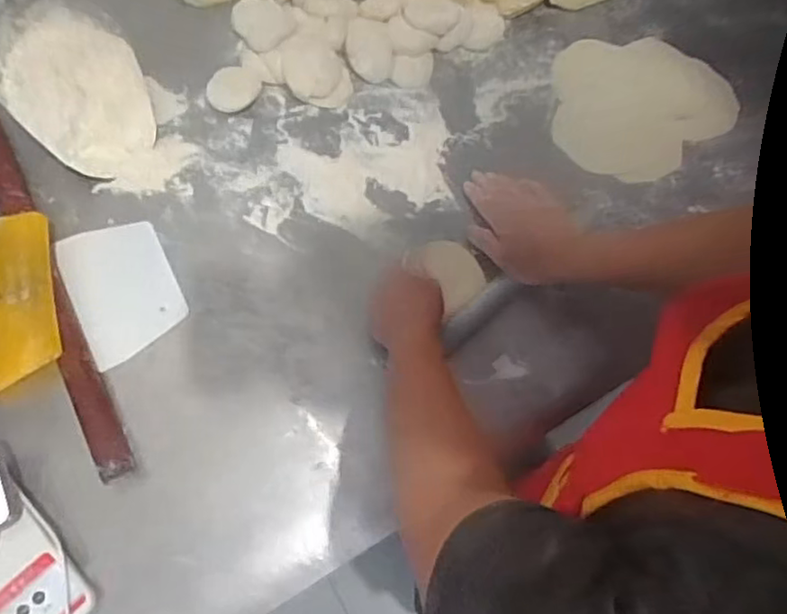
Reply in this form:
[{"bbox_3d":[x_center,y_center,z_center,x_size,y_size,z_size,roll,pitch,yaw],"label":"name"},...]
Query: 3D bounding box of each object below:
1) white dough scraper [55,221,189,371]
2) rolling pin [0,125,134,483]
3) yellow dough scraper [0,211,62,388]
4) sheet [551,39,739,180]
[{"bbox_3d":[-0.281,-0.023,0.644,0.101,0.005,0.149,-27,74,-11],"label":"white dough scraper"},{"bbox_3d":[-0.381,-0.079,0.643,0.034,0.035,0.555,-26,74,-11],"label":"rolling pin"},{"bbox_3d":[-0.374,-0.009,0.604,0.089,0.009,0.173,-15,77,7],"label":"yellow dough scraper"},{"bbox_3d":[0.305,-0.250,0.766,0.211,0.013,0.202,-3,69,1],"label":"sheet"}]

